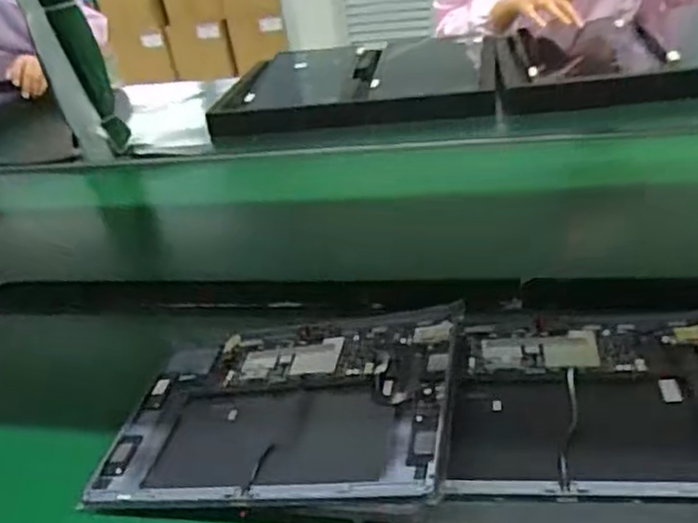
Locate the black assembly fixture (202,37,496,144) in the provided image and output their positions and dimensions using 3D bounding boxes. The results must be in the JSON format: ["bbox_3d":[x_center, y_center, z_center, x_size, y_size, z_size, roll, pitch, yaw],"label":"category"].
[{"bbox_3d":[0.017,-0.299,1.132,0.434,0.058,0.301,-6,33,9],"label":"black assembly fixture"}]

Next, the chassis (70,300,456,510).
[{"bbox_3d":[-0.049,0.105,0.500,0.252,0.008,0.171,-10,33,18],"label":"chassis"}]

